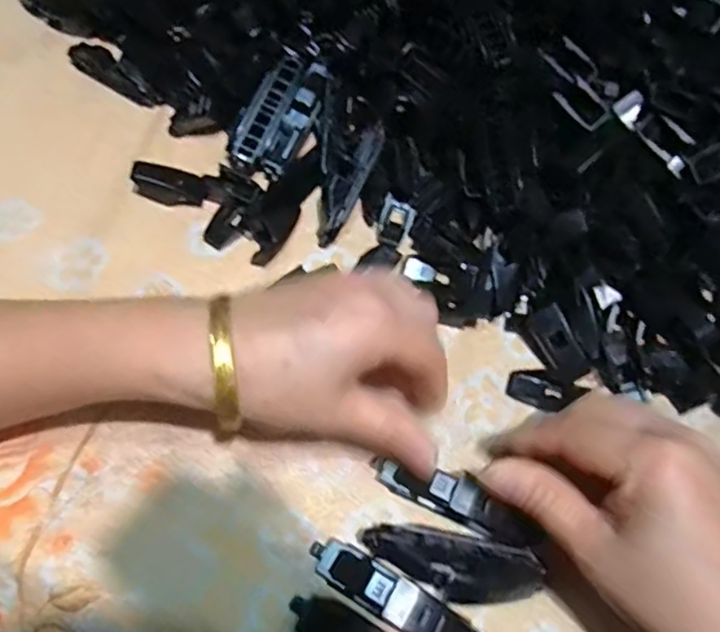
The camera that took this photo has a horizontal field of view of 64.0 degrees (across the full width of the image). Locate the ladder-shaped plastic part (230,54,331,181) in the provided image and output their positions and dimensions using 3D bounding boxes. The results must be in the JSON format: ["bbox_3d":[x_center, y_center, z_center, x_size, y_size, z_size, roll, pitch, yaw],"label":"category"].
[{"bbox_3d":[-0.049,-0.125,0.359,0.035,0.019,0.081,27,79,12],"label":"ladder-shaped plastic part"}]

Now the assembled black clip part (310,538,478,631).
[{"bbox_3d":[0.016,0.124,0.251,0.081,0.006,0.019,28,64,12],"label":"assembled black clip part"}]

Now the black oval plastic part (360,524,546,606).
[{"bbox_3d":[0.040,0.110,0.254,0.078,0.017,0.027,9,61,2],"label":"black oval plastic part"}]

